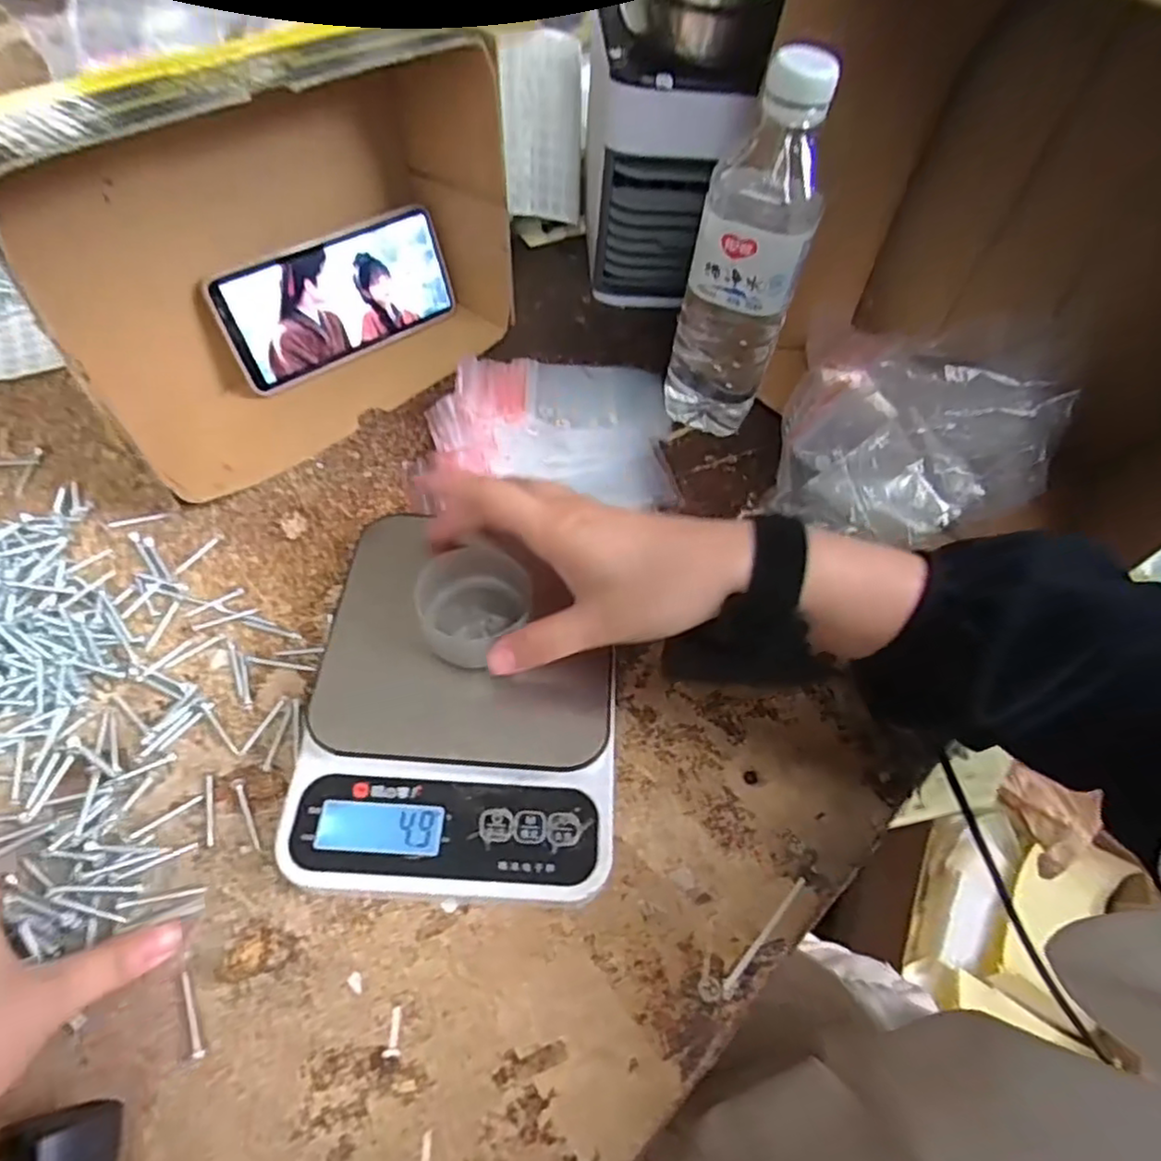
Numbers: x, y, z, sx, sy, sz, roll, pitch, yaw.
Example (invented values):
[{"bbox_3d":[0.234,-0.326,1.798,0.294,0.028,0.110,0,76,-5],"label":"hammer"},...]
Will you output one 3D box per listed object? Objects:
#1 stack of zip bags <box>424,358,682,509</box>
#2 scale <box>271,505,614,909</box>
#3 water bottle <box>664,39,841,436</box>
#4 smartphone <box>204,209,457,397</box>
[{"bbox_3d":[-0.016,-0.110,0.468,0.158,0.028,0.132,3,56,-4],"label":"stack of zip bags"},{"bbox_3d":[-0.055,0.061,0.336,0.146,0.036,0.169,5,56,-3],"label":"scale"},{"bbox_3d":[0.096,-0.180,0.410,0.063,0.211,0.066,18,56,6],"label":"water bottle"},{"bbox_3d":[-0.163,-0.196,0.476,0.164,0.078,0.005,-36,45,-25],"label":"smartphone"}]

